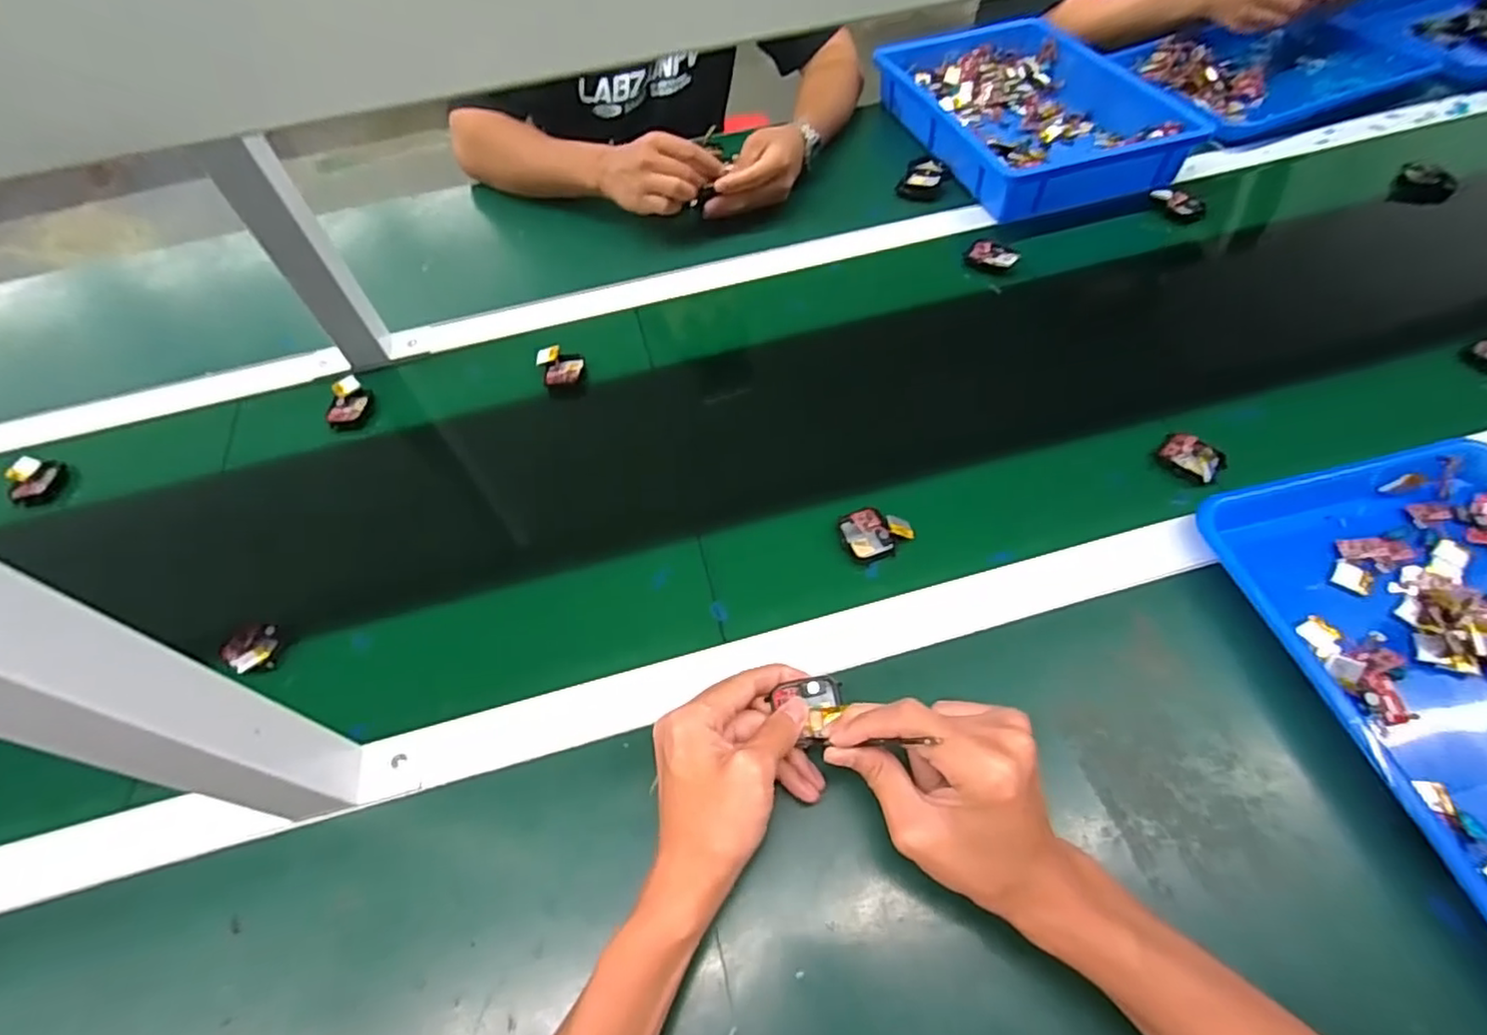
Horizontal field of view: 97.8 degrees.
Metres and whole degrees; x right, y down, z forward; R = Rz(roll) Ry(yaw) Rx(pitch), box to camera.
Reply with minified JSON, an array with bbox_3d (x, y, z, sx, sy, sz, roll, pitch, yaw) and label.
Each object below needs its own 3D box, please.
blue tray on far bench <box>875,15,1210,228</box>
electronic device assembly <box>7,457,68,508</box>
[{"bbox_3d":[0.356,-0.509,0.813,0.265,0.065,0.359,-16,53,-8],"label":"blue tray on far bench"},{"bbox_3d":[-0.661,-0.034,0.605,0.028,0.027,0.046,9,54,11],"label":"electronic device assembly"}]

